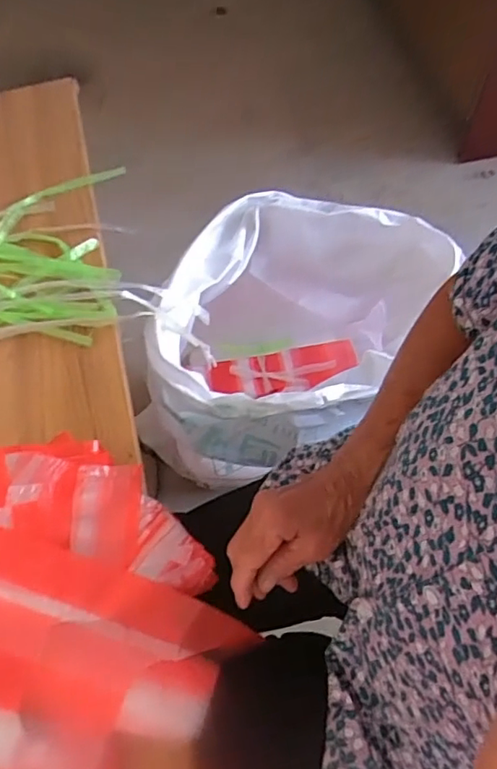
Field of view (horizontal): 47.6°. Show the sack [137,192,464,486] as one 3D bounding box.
[{"bbox_3d":[0.042,-0.037,0.778,0.289,0.327,0.354,31,69,18],"label":"sack"}]

